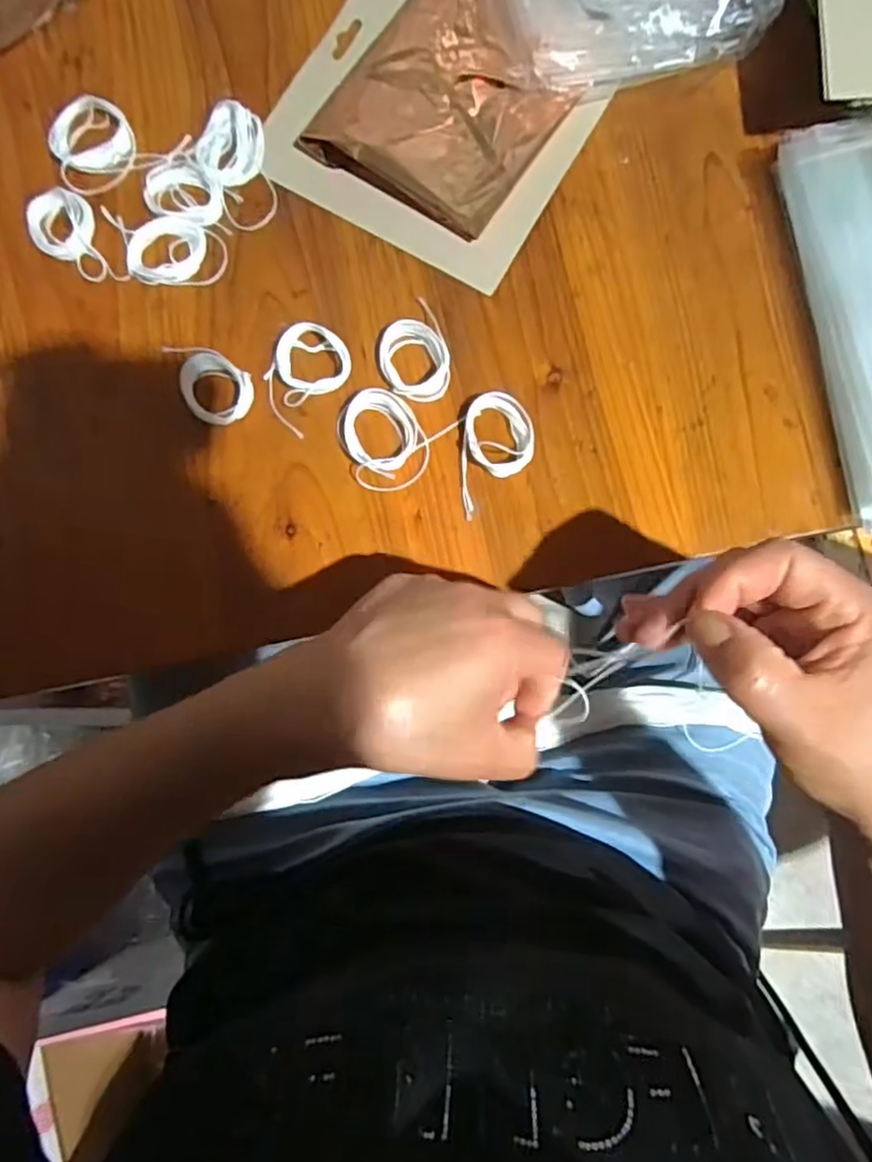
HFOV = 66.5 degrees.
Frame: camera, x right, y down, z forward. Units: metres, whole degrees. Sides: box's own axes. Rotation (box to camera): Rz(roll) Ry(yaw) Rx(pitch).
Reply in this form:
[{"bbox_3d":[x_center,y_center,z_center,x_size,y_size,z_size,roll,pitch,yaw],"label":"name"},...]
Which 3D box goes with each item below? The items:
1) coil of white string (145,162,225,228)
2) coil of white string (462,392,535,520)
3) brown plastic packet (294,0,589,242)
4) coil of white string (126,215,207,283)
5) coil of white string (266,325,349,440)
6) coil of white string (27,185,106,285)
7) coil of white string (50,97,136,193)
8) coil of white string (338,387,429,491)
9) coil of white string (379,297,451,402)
[{"bbox_3d":[-0.139,-0.214,0.368,0.044,0.005,0.033,12,81,5],"label":"coil of white string"},{"bbox_3d":[0.032,-0.066,0.346,0.036,0.011,0.063,1,81,3],"label":"coil of white string"},{"bbox_3d":[0.012,-0.272,0.371,0.114,0.016,0.143,35,84,8],"label":"brown plastic packet"},{"bbox_3d":[-0.147,-0.181,0.364,0.039,0.004,0.037,-1,81,3],"label":"coil of white string"},{"bbox_3d":[-0.072,-0.110,0.353,0.040,0.012,0.052,39,85,8],"label":"coil of white string"},{"bbox_3d":[-0.200,-0.192,0.366,0.056,0.010,0.034,33,84,8],"label":"coil of white string"},{"bbox_3d":[-0.192,-0.244,0.374,0.042,0.009,0.054,-21,80,0],"label":"coil of white string"},{"bbox_3d":[-0.028,-0.074,0.347,0.040,0.011,0.052,-26,80,-1],"label":"coil of white string"},{"bbox_3d":[-0.012,-0.122,0.352,0.035,0.012,0.054,-13,80,1],"label":"coil of white string"}]

